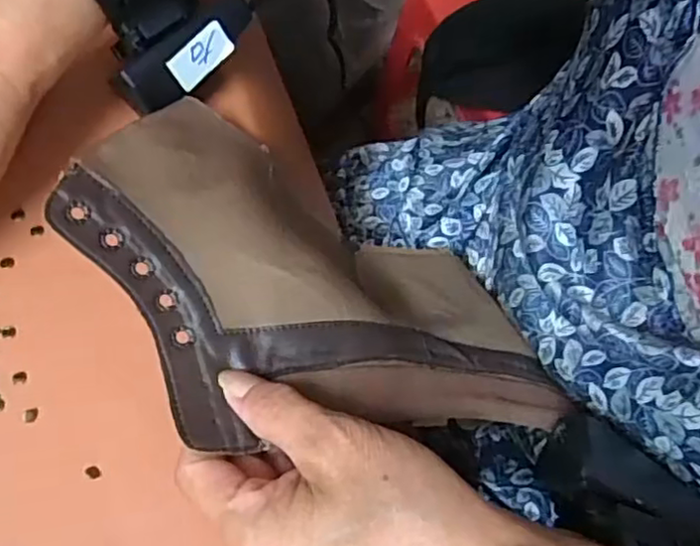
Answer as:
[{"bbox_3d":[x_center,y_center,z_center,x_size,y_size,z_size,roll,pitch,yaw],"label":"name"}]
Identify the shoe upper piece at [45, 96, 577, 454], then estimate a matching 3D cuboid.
[{"bbox_3d":[-0.013,0.020,0.309,0.247,0.070,0.152,19,61,-17],"label":"shoe upper piece"}]

